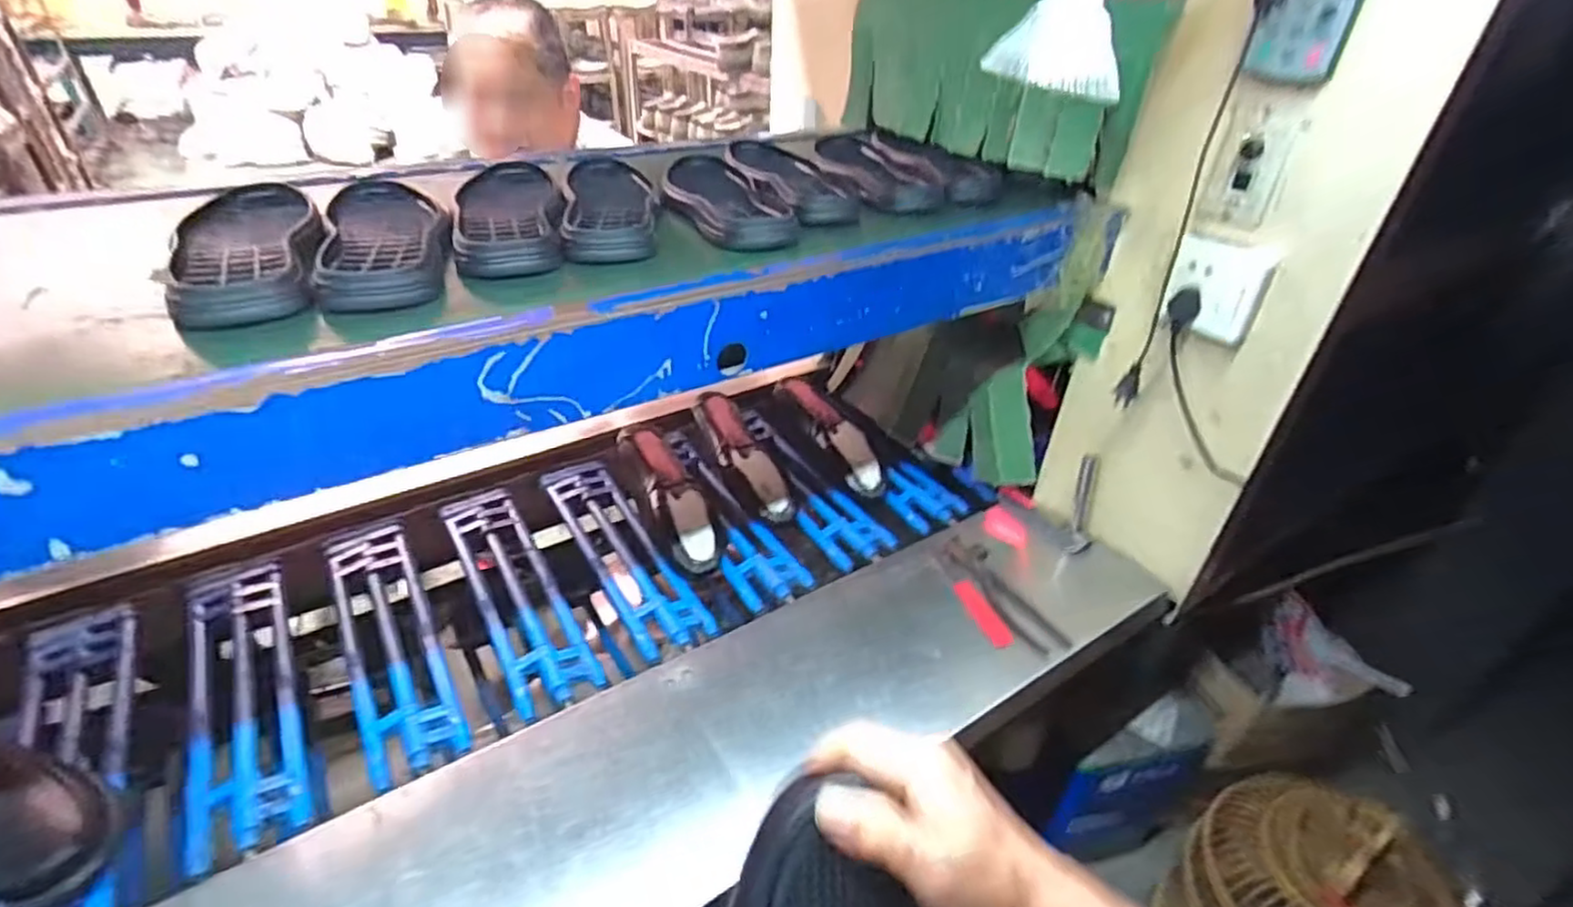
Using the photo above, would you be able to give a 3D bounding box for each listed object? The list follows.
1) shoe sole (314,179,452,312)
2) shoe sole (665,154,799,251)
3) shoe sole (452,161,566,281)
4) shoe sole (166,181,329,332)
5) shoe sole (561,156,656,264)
[{"bbox_3d":[-0.344,-0.190,0.608,0.092,0.030,0.274,-15,40,-21],"label":"shoe sole"},{"bbox_3d":[-0.075,-0.273,0.740,0.093,0.026,0.273,-12,39,-18],"label":"shoe sole"},{"bbox_3d":[-0.265,-0.238,0.682,0.094,0.028,0.276,-11,39,-17],"label":"shoe sole"},{"bbox_3d":[-0.442,-0.177,0.585,0.092,0.029,0.279,-18,41,-25],"label":"shoe sole"},{"bbox_3d":[-0.180,-0.266,0.718,0.081,0.027,0.284,-6,37,-11],"label":"shoe sole"}]

